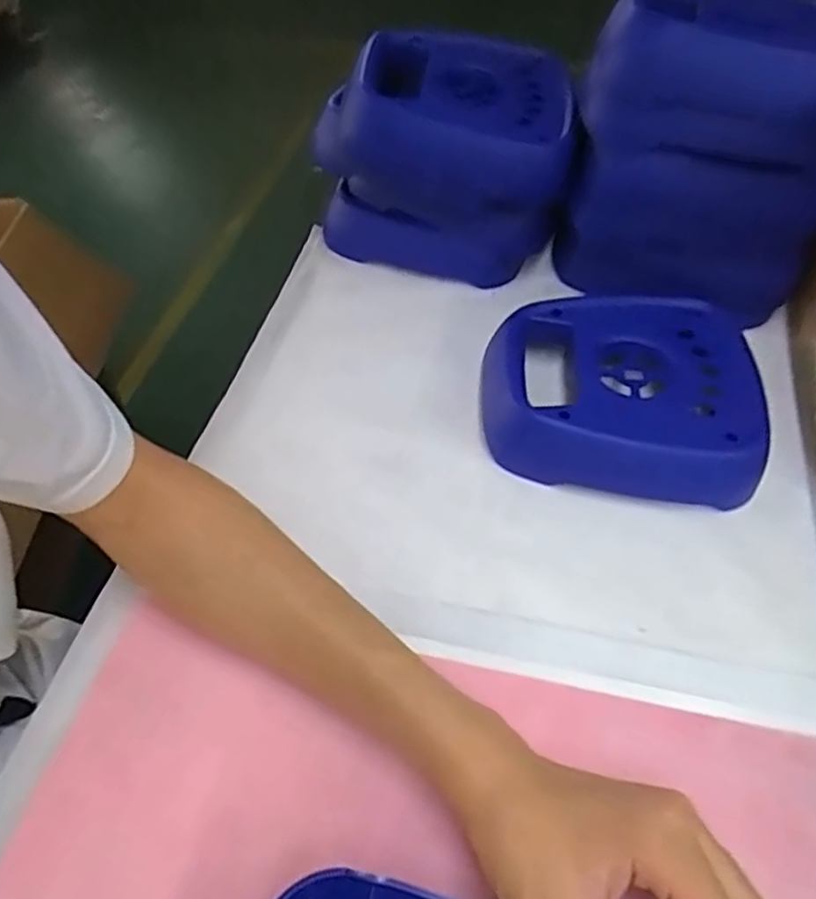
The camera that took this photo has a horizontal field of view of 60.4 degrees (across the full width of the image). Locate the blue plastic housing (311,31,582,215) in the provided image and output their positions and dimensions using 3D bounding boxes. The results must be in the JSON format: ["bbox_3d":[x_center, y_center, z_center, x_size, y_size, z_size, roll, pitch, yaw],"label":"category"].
[{"bbox_3d":[0.042,-0.260,0.549,0.199,0.079,0.136,20,54,17],"label":"blue plastic housing"}]

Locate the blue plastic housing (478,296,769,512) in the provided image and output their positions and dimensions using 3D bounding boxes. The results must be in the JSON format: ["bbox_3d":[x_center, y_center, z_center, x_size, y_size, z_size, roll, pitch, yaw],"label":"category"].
[{"bbox_3d":[0.136,-0.040,0.463,0.167,0.046,0.147,7,51,7],"label":"blue plastic housing"}]

